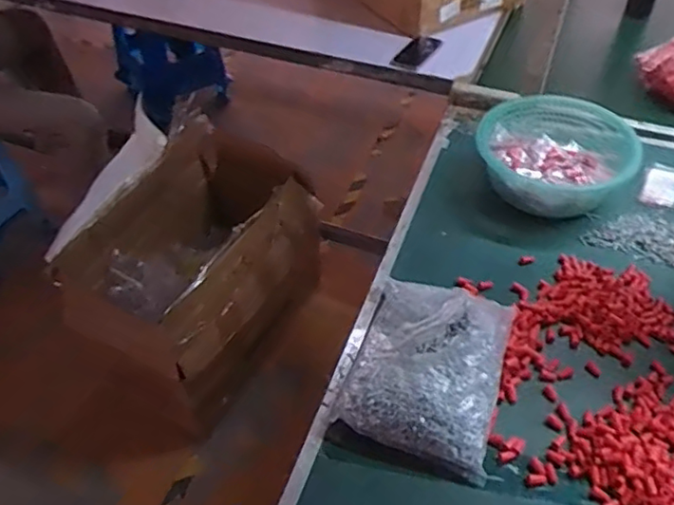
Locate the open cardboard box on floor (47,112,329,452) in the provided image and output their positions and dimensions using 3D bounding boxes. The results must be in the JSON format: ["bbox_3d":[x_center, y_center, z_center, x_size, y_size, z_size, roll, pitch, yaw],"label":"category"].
[{"bbox_3d":[-0.343,0.032,1.650,0.441,0.466,0.710,22,51,21],"label":"open cardboard box on floor"}]

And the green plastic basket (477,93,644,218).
[{"bbox_3d":[0.413,-0.189,1.131,0.266,0.091,0.275,0,47,1],"label":"green plastic basket"}]

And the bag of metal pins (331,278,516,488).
[{"bbox_3d":[0.127,0.149,0.833,0.203,0.071,0.257,16,49,15],"label":"bag of metal pins"}]

